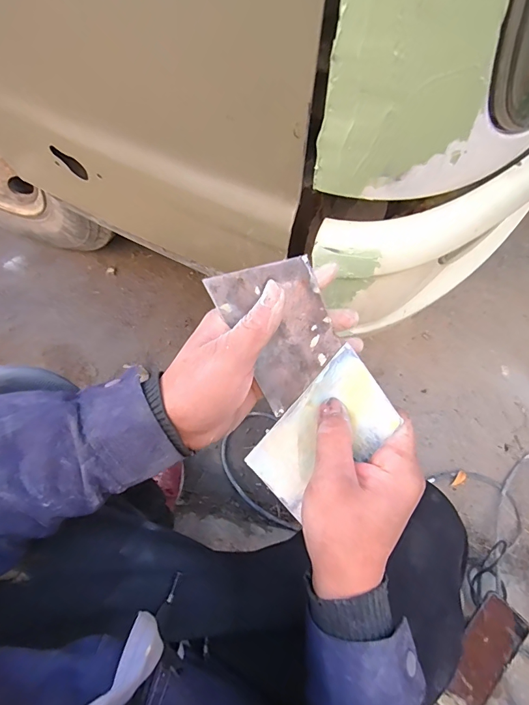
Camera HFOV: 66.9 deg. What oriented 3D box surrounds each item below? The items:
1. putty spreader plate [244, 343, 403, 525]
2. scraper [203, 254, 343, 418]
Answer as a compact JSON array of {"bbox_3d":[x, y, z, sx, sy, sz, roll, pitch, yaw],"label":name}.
[{"bbox_3d":[0.046,0.066,0.321,0.127,0.009,0.070,-50,61,10],"label":"putty spreader plate"},{"bbox_3d":[0.016,-0.015,0.309,0.072,0.123,0.004,-28,27,-1],"label":"scraper"}]

